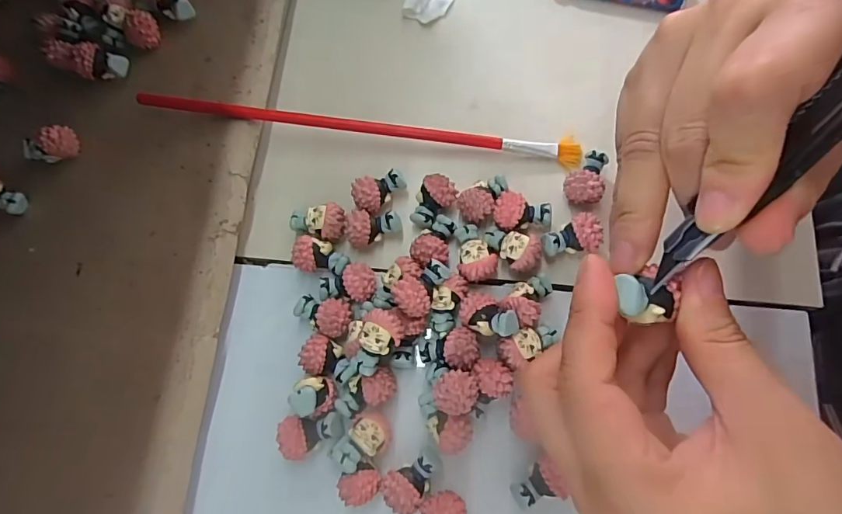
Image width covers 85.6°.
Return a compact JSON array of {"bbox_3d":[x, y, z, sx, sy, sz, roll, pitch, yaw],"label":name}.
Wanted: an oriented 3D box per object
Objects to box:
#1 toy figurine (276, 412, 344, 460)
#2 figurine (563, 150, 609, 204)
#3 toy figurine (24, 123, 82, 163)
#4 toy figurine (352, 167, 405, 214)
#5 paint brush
[{"bbox_3d":[-0.052,0.083,0.216,0.029,0.013,0.018,-18,74,0],"label":"toy figurine"},{"bbox_3d":[0.088,-0.040,0.239,0.019,0.018,0.028,32,80,12],"label":"figurine"},{"bbox_3d":[-0.213,-0.065,0.258,0.030,0.019,0.018,1,75,5],"label":"toy figurine"},{"bbox_3d":[-0.022,-0.034,0.251,0.029,0.022,0.018,-19,74,0],"label":"toy figurine"},{"bbox_3d":[-0.035,-0.072,0.256,0.245,0.009,0.014,6,75,7],"label":"paint brush"}]

